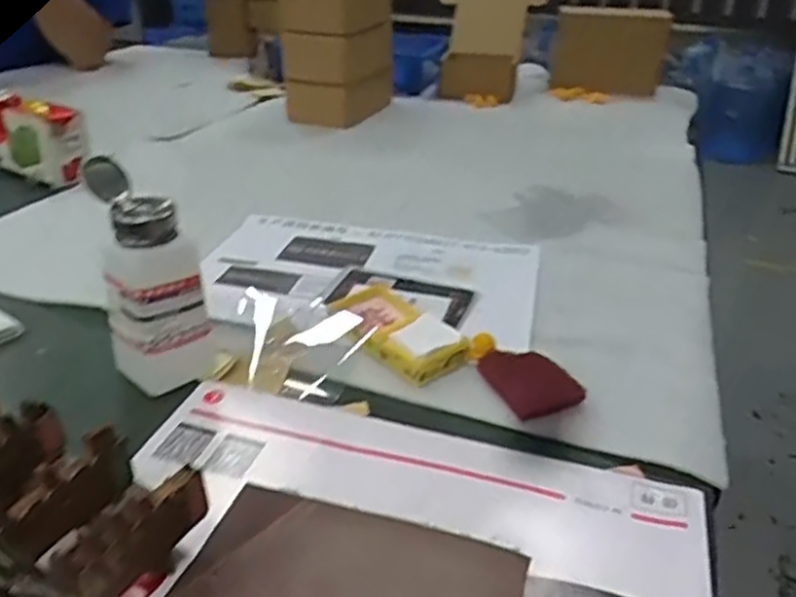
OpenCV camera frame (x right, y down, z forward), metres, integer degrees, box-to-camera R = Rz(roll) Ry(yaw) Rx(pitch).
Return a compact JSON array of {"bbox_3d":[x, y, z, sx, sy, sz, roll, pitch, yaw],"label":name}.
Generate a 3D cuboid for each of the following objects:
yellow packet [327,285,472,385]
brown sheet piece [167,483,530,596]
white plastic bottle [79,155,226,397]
[{"bbox_3d":[-0.001,0.018,0.564,0.058,0.024,0.123,-15,33,-28],"label":"yellow packet"},{"bbox_3d":[-0.022,0.136,0.366,0.162,0.011,0.090,10,30,15],"label":"brown sheet piece"},{"bbox_3d":[-0.162,-0.012,0.491,0.068,0.138,0.063,0,29,-4],"label":"white plastic bottle"}]

